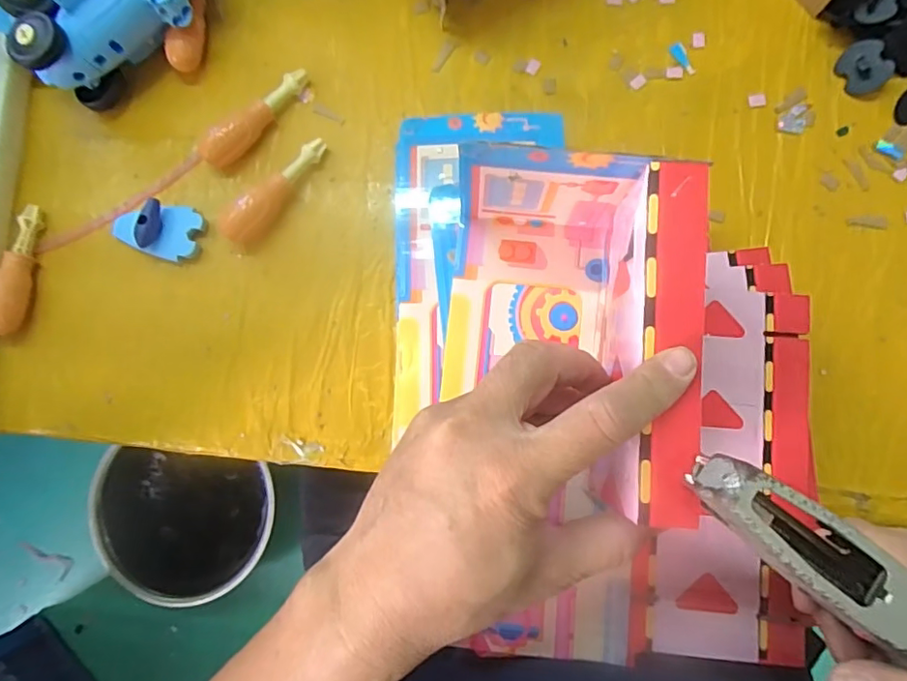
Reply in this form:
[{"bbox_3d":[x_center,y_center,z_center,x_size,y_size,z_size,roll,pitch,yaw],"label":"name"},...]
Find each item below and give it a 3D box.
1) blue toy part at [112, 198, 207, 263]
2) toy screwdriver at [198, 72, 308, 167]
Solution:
[{"bbox_3d":[-0.216,-0.081,0.390,0.063,0.021,0.040,11,84,5],"label":"blue toy part"},{"bbox_3d":[-0.146,-0.165,0.393,0.025,0.028,0.094,38,87,7],"label":"toy screwdriver"}]

